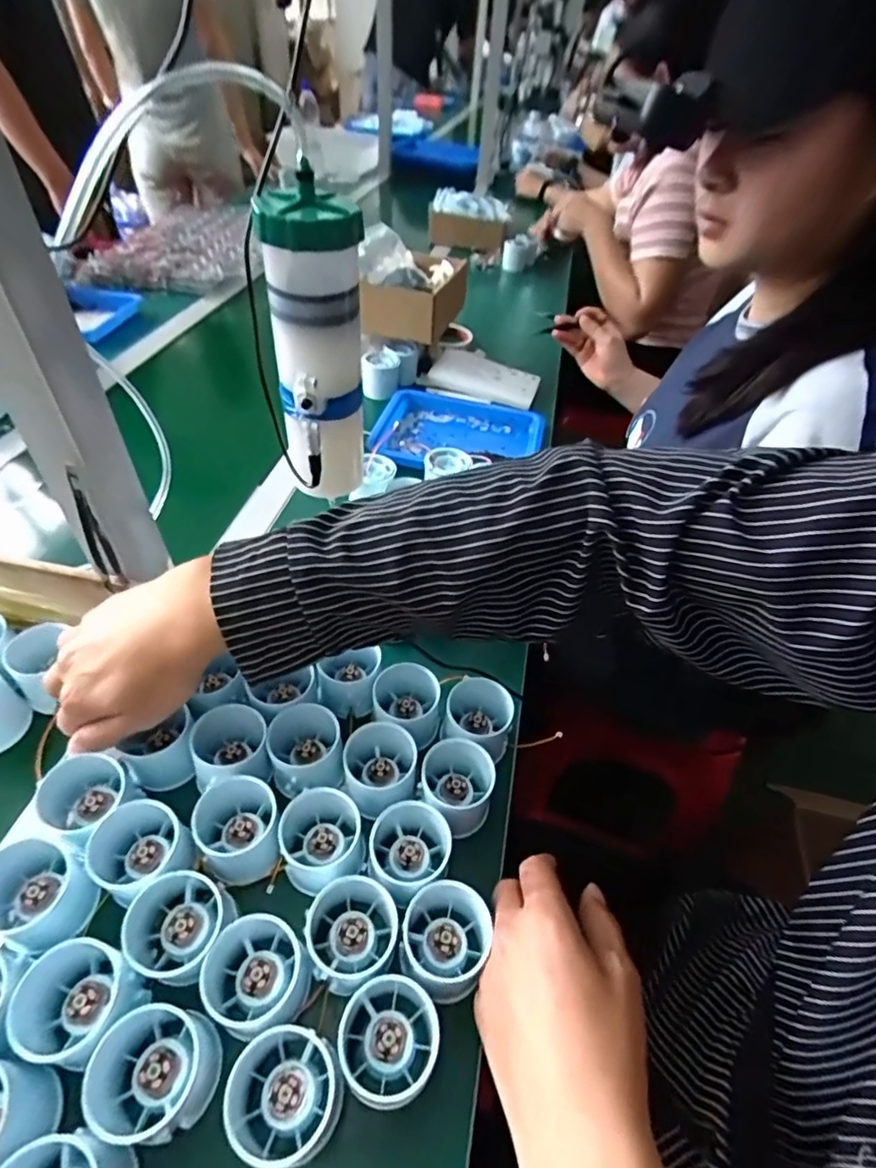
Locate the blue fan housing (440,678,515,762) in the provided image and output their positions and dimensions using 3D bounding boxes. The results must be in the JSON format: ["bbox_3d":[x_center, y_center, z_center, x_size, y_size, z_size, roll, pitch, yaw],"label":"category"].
[{"bbox_3d":[0.030,0.107,0.434,0.053,0.040,0.056,3,46,-3],"label":"blue fan housing"}]

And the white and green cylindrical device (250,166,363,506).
[{"bbox_3d":[-0.079,-0.144,0.363,0.055,0.182,0.050,3,46,-3],"label":"white and green cylindrical device"}]

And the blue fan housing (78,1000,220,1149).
[{"bbox_3d":[-0.147,0.252,0.290,0.057,0.048,0.051,19,48,13],"label":"blue fan housing"}]

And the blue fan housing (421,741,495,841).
[{"bbox_3d":[0.014,0.144,0.404,0.054,0.046,0.060,9,46,4],"label":"blue fan housing"}]

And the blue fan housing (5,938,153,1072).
[{"bbox_3d":[-0.193,0.225,0.302,0.058,0.041,0.049,19,47,12],"label":"blue fan housing"}]

